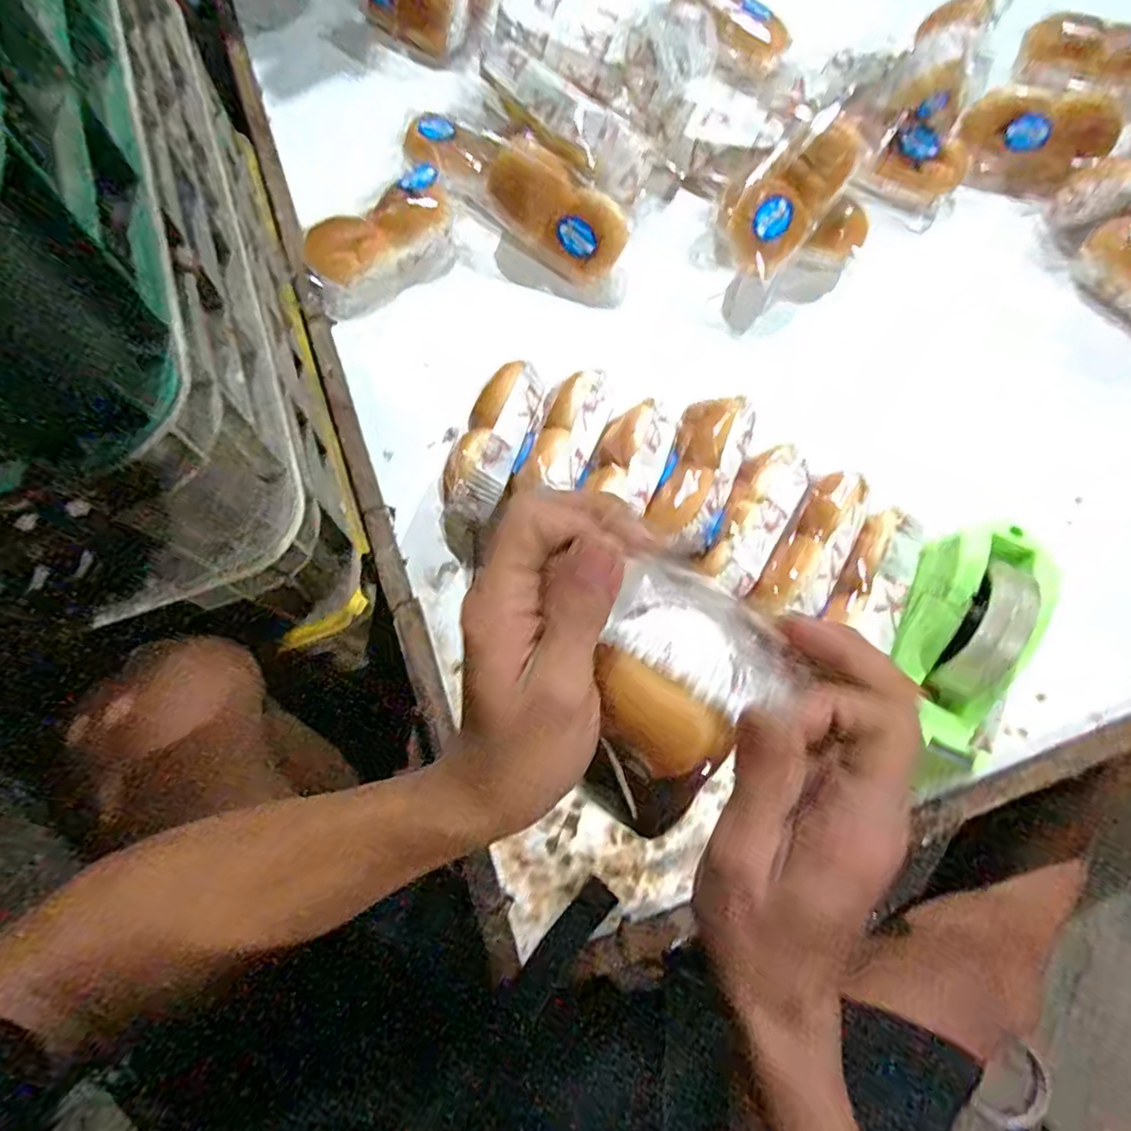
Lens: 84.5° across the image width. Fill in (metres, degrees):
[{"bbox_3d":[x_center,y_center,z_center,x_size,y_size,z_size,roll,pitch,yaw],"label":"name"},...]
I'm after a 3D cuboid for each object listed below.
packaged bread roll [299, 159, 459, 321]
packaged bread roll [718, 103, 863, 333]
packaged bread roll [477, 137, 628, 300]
[{"bbox_3d":[-0.167,-0.300,0.592,0.070,0.055,0.160,42,75,14],"label":"packaged bread roll"},{"bbox_3d":[0.189,-0.313,0.559,0.078,0.073,0.189,31,103,9],"label":"packaged bread roll"},{"bbox_3d":[-0.007,-0.323,0.582,0.162,0.062,0.062,40,75,-2],"label":"packaged bread roll"}]

